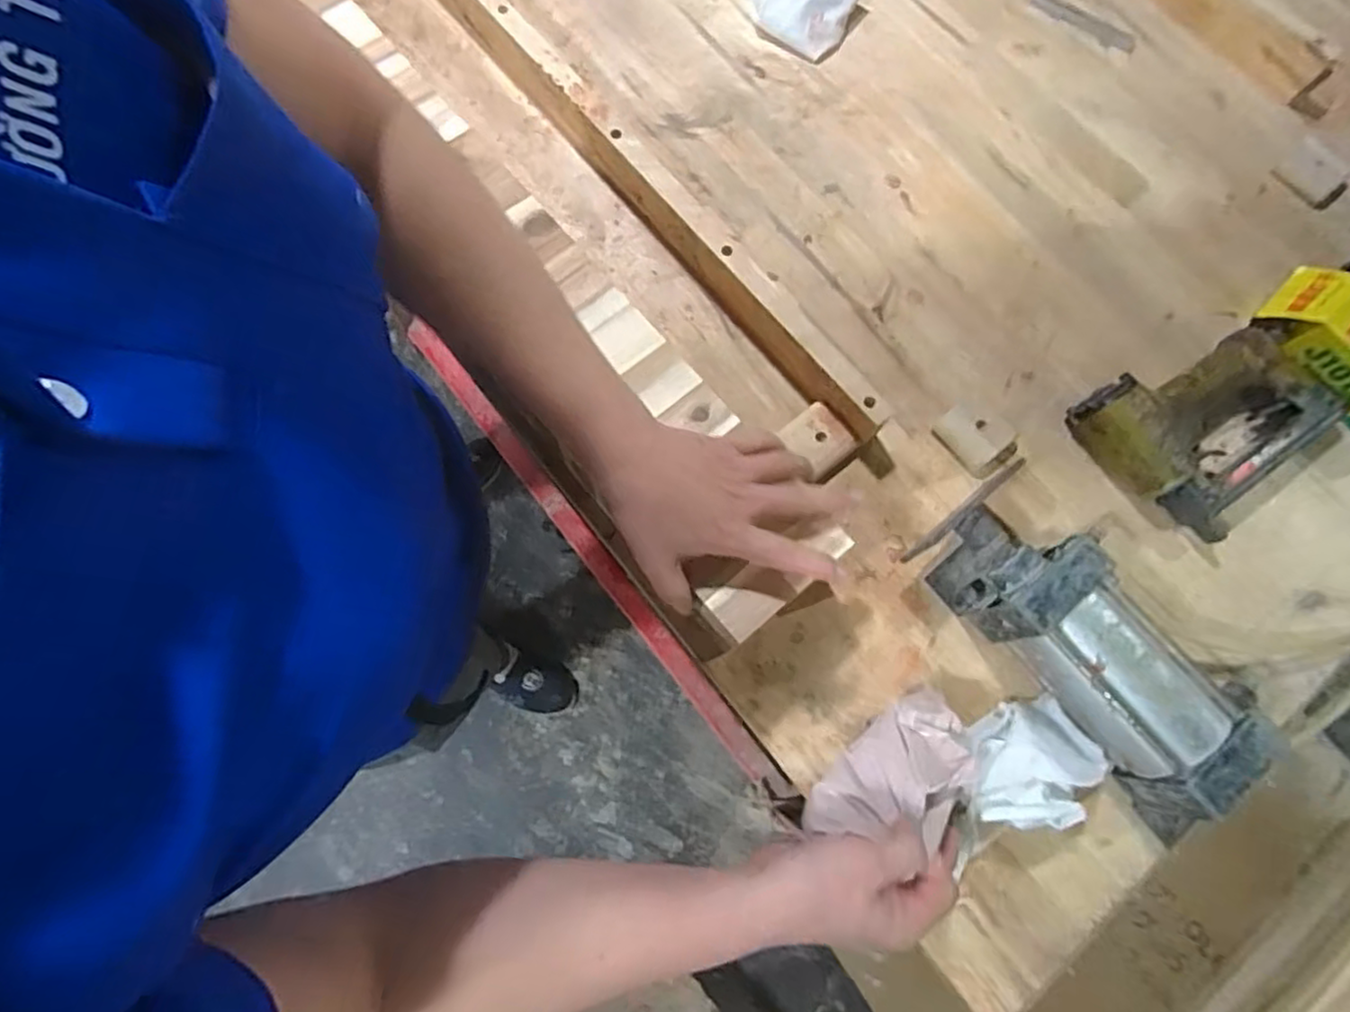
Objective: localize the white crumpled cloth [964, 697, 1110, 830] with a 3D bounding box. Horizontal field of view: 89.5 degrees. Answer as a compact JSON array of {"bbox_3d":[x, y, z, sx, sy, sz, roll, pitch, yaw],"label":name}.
[{"bbox_3d":[0.244,0.179,0.467,0.098,0.051,0.070,-34,78,-10],"label":"white crumpled cloth"}]

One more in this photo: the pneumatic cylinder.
[{"bbox_3d":[0.298,0.102,0.475,0.099,0.091,0.255,-39,79,-11],"label":"pneumatic cylinder"}]

